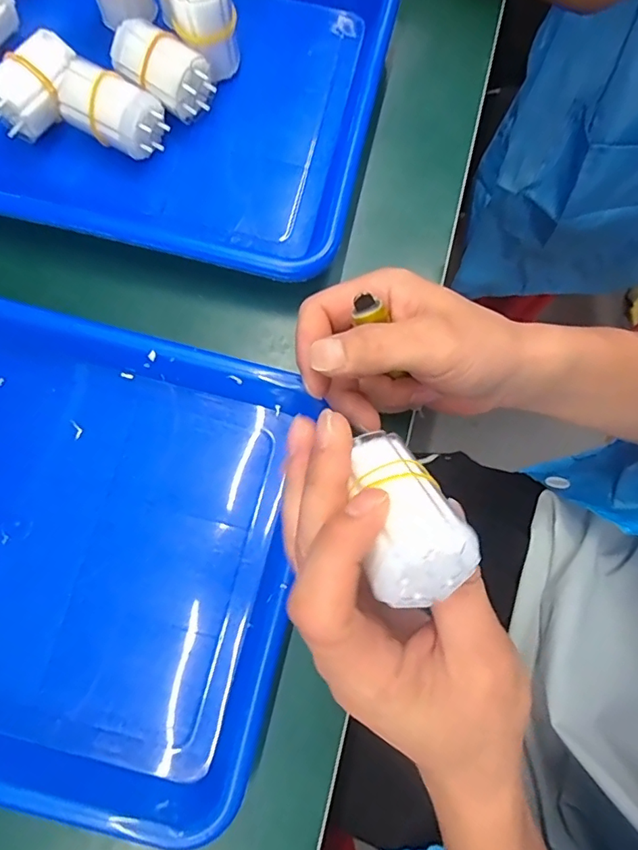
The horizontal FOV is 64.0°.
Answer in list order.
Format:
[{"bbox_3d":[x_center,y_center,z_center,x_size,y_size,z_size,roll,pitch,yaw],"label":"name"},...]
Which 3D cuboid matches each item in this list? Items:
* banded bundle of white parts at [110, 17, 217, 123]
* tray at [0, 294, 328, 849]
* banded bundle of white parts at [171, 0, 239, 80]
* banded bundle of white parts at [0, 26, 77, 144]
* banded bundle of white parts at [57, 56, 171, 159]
[{"bbox_3d":[-0.103,-0.232,0.343,0.062,0.044,0.036,32,81,4],"label":"banded bundle of white parts"},{"bbox_3d":[-0.176,0.056,0.289,0.334,0.032,0.248,14,78,3],"label":"tray"},{"bbox_3d":[-0.075,-0.264,0.333,0.038,0.052,0.039,-20,81,-5],"label":"banded bundle of white parts"},{"bbox_3d":[-0.180,-0.214,0.327,0.034,0.035,0.063,33,81,4],"label":"banded bundle of white parts"},{"bbox_3d":[-0.132,-0.200,0.334,0.061,0.044,0.037,27,80,3],"label":"banded bundle of white parts"}]

